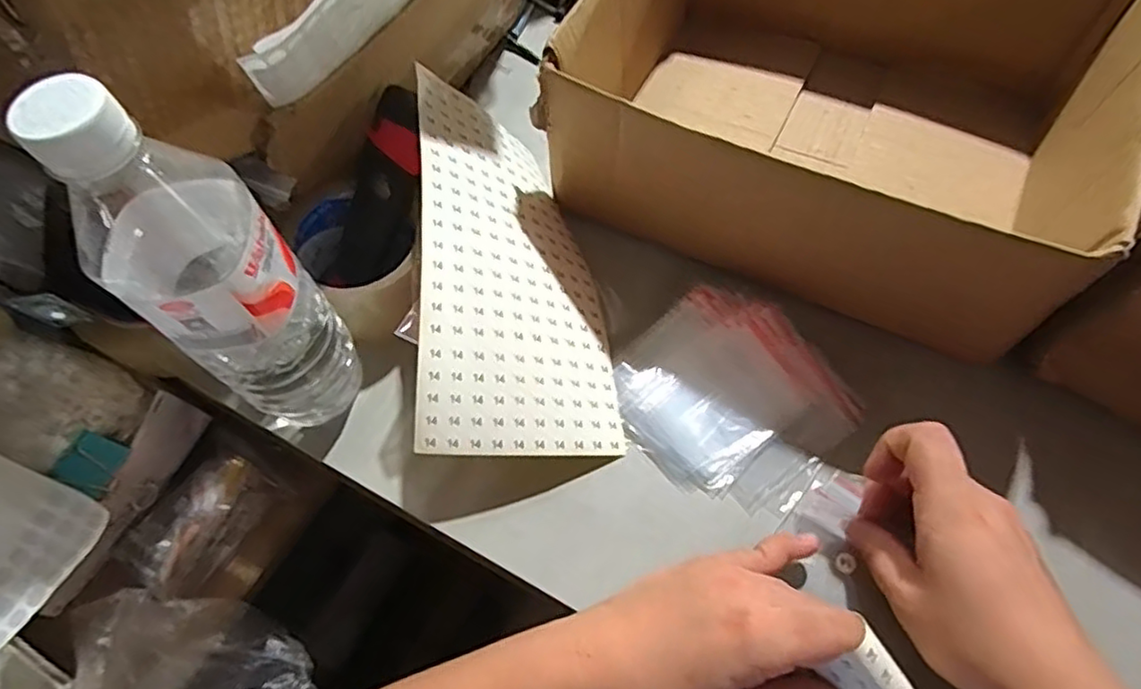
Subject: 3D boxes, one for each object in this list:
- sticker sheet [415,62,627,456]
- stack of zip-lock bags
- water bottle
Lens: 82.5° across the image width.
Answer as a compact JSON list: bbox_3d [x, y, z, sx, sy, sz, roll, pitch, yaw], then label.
[{"bbox_3d":[-0.032,-0.047,0.392,0.109,0.083,0.238,-4,63,0],"label":"sticker sheet"},{"bbox_3d":[0.094,0.031,0.385,0.127,0.020,0.113,41,71,19],"label":"stack of zip-lock bags"},{"bbox_3d":[-0.164,-0.034,0.300,0.068,0.189,0.068,-40,69,-17],"label":"water bottle"}]

